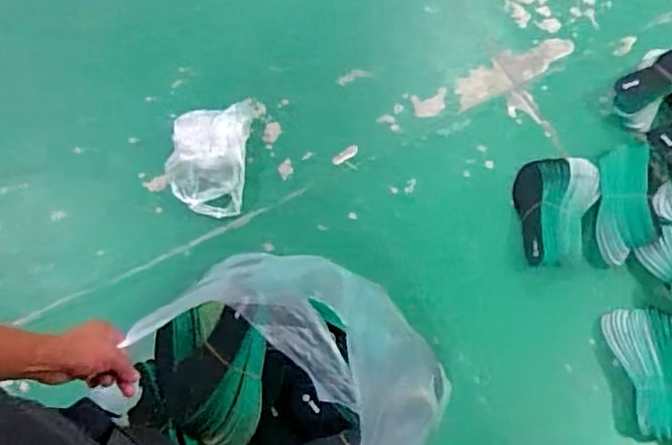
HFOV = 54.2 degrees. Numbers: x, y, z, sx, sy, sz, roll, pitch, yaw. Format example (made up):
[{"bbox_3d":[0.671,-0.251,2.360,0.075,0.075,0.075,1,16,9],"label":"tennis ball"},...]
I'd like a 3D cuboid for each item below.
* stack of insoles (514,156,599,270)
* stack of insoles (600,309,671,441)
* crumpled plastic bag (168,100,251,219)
[{"bbox_3d":[0.524,-0.030,1.555,0.186,0.072,0.265,5,68,0],"label":"stack of insoles"},{"bbox_3d":[0.672,0.326,1.415,0.156,0.062,0.276,3,68,0],"label":"stack of insoles"},{"bbox_3d":[-0.311,-0.172,1.584,0.184,0.096,0.300,1,68,-1],"label":"crumpled plastic bag"}]

